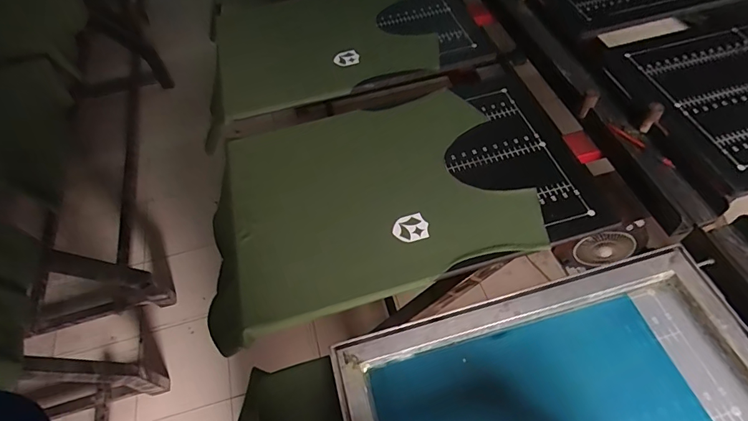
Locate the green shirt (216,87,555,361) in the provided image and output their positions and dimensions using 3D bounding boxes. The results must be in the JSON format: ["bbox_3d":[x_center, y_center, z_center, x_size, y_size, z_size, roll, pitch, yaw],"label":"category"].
[{"bbox_3d":[-0.031,-0.007,0.768,0.518,0.132,0.392,-16,56,-6],"label":"green shirt"}]

